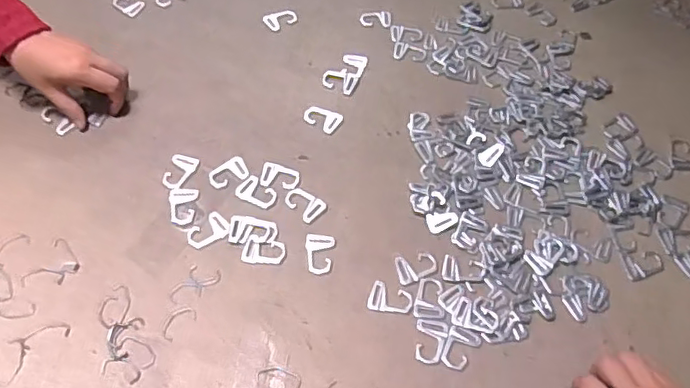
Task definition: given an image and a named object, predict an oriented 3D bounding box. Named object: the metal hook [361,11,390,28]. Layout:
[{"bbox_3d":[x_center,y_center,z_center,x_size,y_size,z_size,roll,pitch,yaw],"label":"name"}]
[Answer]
[{"bbox_3d":[0.041,-0.235,0.774,0.040,0.004,0.029,2,56,-1],"label":"metal hook"}]

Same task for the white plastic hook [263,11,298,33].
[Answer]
[{"bbox_3d":[-0.084,-0.230,0.762,0.043,0.004,0.030,-30,70,-19],"label":"white plastic hook"}]

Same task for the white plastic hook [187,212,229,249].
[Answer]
[{"bbox_3d":[-0.142,0.036,0.589,0.041,0.004,0.032,-27,62,-19],"label":"white plastic hook"}]

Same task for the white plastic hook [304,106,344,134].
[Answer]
[{"bbox_3d":[-0.027,-0.091,0.676,0.044,0.004,0.032,31,61,17],"label":"white plastic hook"}]

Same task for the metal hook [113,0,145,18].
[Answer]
[{"bbox_3d":[-0.294,-0.255,0.777,0.043,0.004,0.032,23,59,13],"label":"metal hook"}]

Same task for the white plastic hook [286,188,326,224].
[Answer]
[{"bbox_3d":[-0.042,0.010,0.612,0.031,0.004,0.042,-39,66,-24],"label":"white plastic hook"}]

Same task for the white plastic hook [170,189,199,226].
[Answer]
[{"bbox_3d":[-0.171,0.013,0.602,0.028,0.004,0.042,1,56,-1],"label":"white plastic hook"}]

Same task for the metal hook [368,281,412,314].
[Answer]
[{"bbox_3d":[0.044,0.100,0.556,0.041,0.004,0.030,9,57,4],"label":"metal hook"}]

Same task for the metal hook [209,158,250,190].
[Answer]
[{"bbox_3d":[-0.128,-0.024,0.629,0.043,0.004,0.029,-26,61,-18],"label":"metal hook"}]

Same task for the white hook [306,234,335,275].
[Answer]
[{"bbox_3d":[-0.027,0.060,0.579,0.028,0.004,0.042,8,57,3],"label":"white hook"}]

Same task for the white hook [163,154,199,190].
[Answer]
[{"bbox_3d":[-0.180,-0.024,0.626,0.029,0.004,0.044,14,57,7],"label":"white hook"}]

